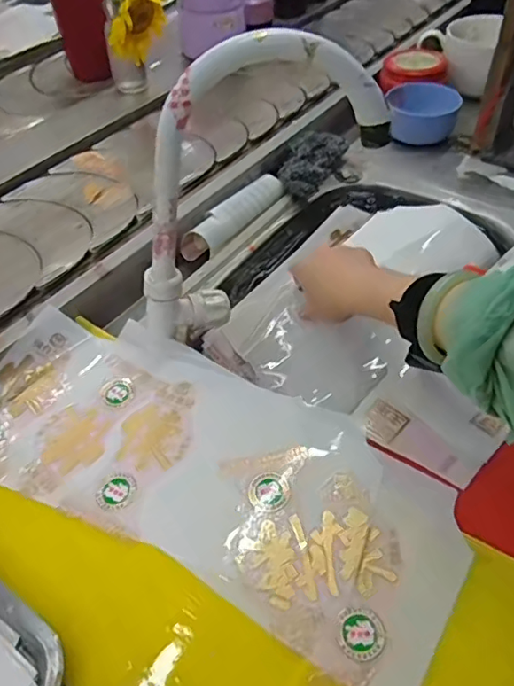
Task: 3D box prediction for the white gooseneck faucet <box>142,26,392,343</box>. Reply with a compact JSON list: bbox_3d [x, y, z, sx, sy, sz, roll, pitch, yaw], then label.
[{"bbox_3d":[-0.005,-0.114,0.457,0.210,0.270,0.038,-10,52,-7],"label":"white gooseneck faucet"}]

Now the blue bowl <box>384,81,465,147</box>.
[{"bbox_3d":[0.249,-0.350,0.810,0.106,0.053,0.086,4,51,4],"label":"blue bowl"}]

